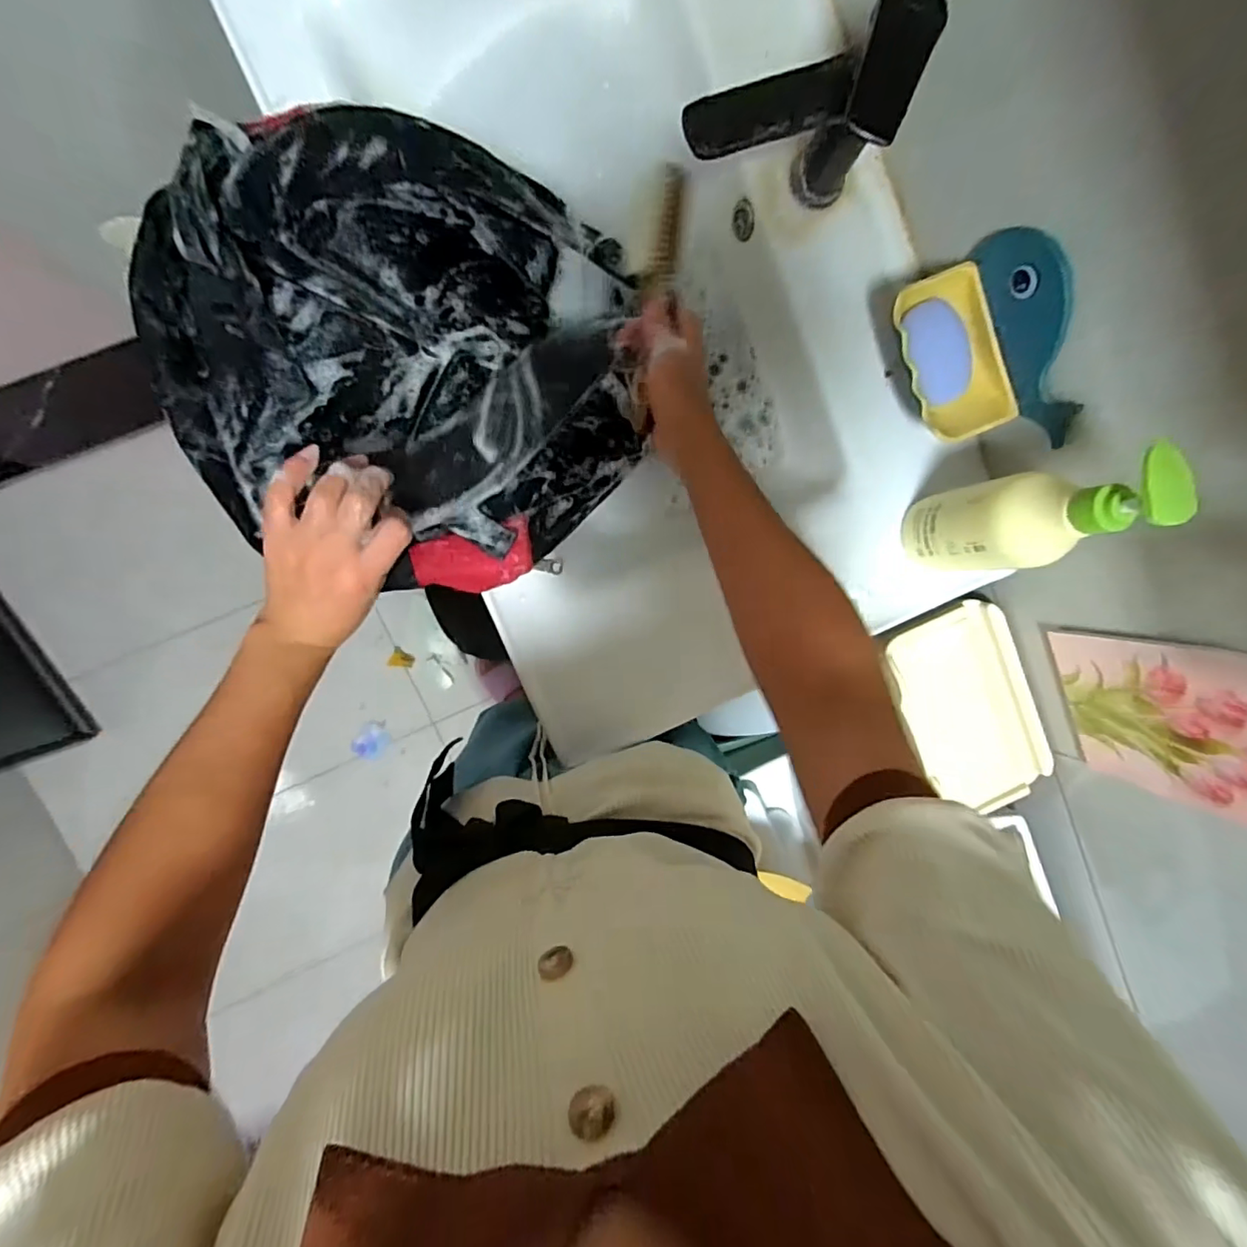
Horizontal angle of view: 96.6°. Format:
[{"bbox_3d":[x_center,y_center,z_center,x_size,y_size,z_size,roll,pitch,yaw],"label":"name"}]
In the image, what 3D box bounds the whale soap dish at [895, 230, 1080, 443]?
[{"bbox_3d":[0.275,-0.207,0.431,0.084,0.086,0.160,-20,97,-5],"label":"whale soap dish"}]

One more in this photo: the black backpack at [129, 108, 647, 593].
[{"bbox_3d":[-0.166,-0.191,0.458,0.345,0.143,0.314,-1,95,-7],"label":"black backpack"}]

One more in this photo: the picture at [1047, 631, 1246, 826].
[{"bbox_3d":[0.441,0.084,0.440,0.009,0.180,0.148,-26,98,-4],"label":"picture"}]

